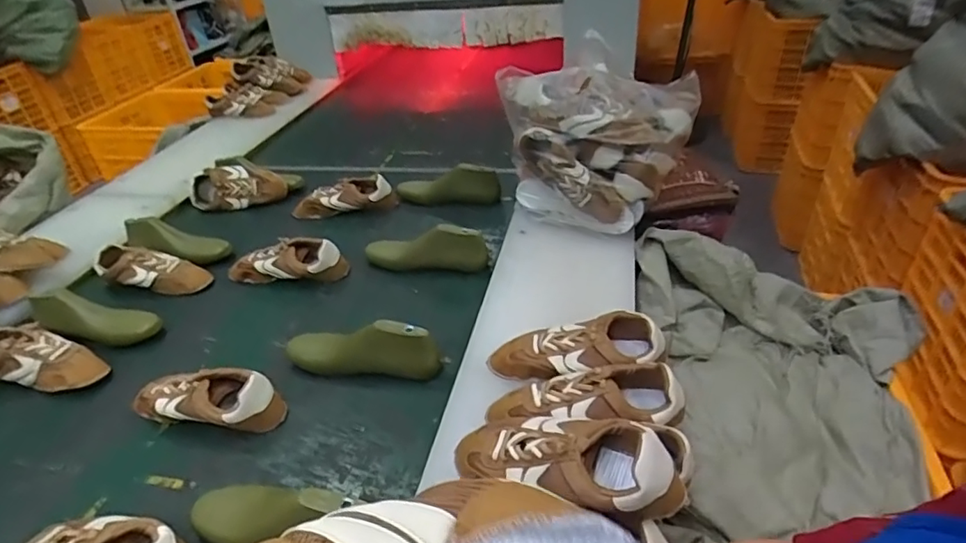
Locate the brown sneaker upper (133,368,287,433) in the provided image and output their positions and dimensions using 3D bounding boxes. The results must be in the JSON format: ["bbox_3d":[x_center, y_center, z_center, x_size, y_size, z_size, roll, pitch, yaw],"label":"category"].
[{"bbox_3d":[-0.402,0.183,0.802,0.230,0.068,0.081,3,36,10],"label":"brown sneaker upper"}]

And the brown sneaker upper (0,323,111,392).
[{"bbox_3d":[-0.717,0.142,0.901,0.211,0.068,0.088,7,37,15],"label":"brown sneaker upper"}]

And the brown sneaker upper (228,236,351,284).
[{"bbox_3d":[-0.384,-0.017,1.094,0.250,0.081,0.080,4,36,12],"label":"brown sneaker upper"}]

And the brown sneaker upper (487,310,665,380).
[{"bbox_3d":[0.125,0.109,0.769,0.229,0.068,0.092,-1,36,5],"label":"brown sneaker upper"}]

